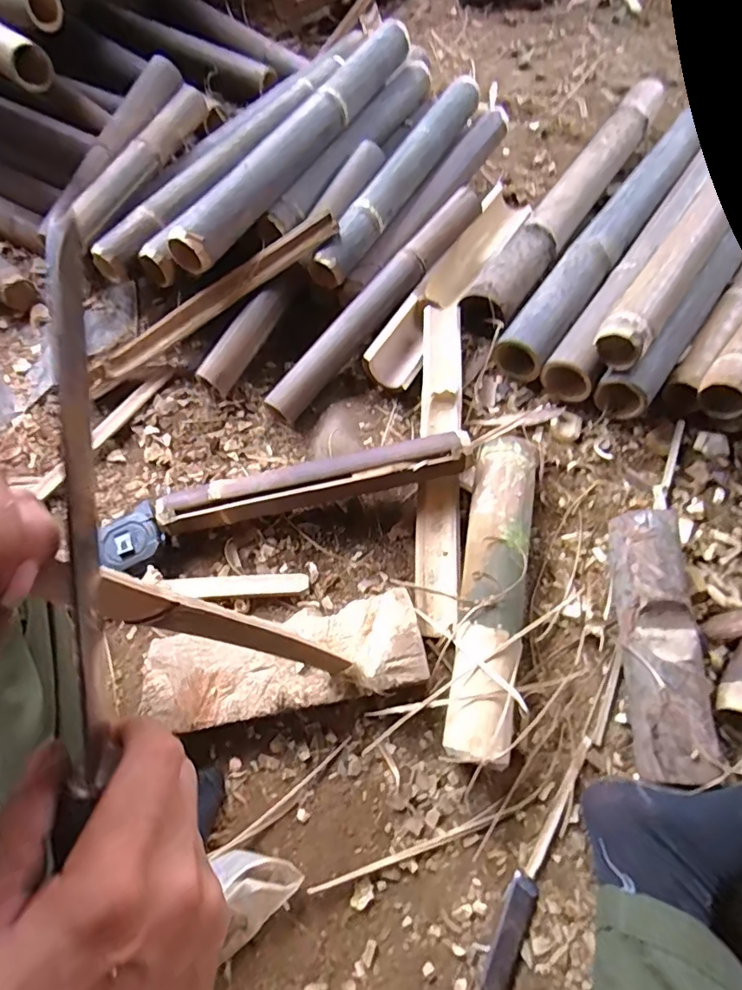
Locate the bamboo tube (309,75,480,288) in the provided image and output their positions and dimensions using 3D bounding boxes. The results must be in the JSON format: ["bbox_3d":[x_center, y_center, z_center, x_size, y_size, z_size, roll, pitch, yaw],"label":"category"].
[{"bbox_3d":[0.052,-0.518,0.849,0.055,0.065,0.483,28,67,14],"label":"bamboo tube"}]

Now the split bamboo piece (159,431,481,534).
[{"bbox_3d":[-0.072,-0.018,0.640,0.383,0.042,0.057,-10,64,-4],"label":"split bamboo piece"}]

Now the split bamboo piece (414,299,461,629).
[{"bbox_3d":[0.091,-0.056,0.690,0.050,0.041,0.467,3,64,4],"label":"split bamboo piece"}]

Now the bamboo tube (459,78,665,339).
[{"bbox_3d":[0.354,-0.529,0.908,0.085,0.069,0.729,29,68,15],"label":"bamboo tube"}]

